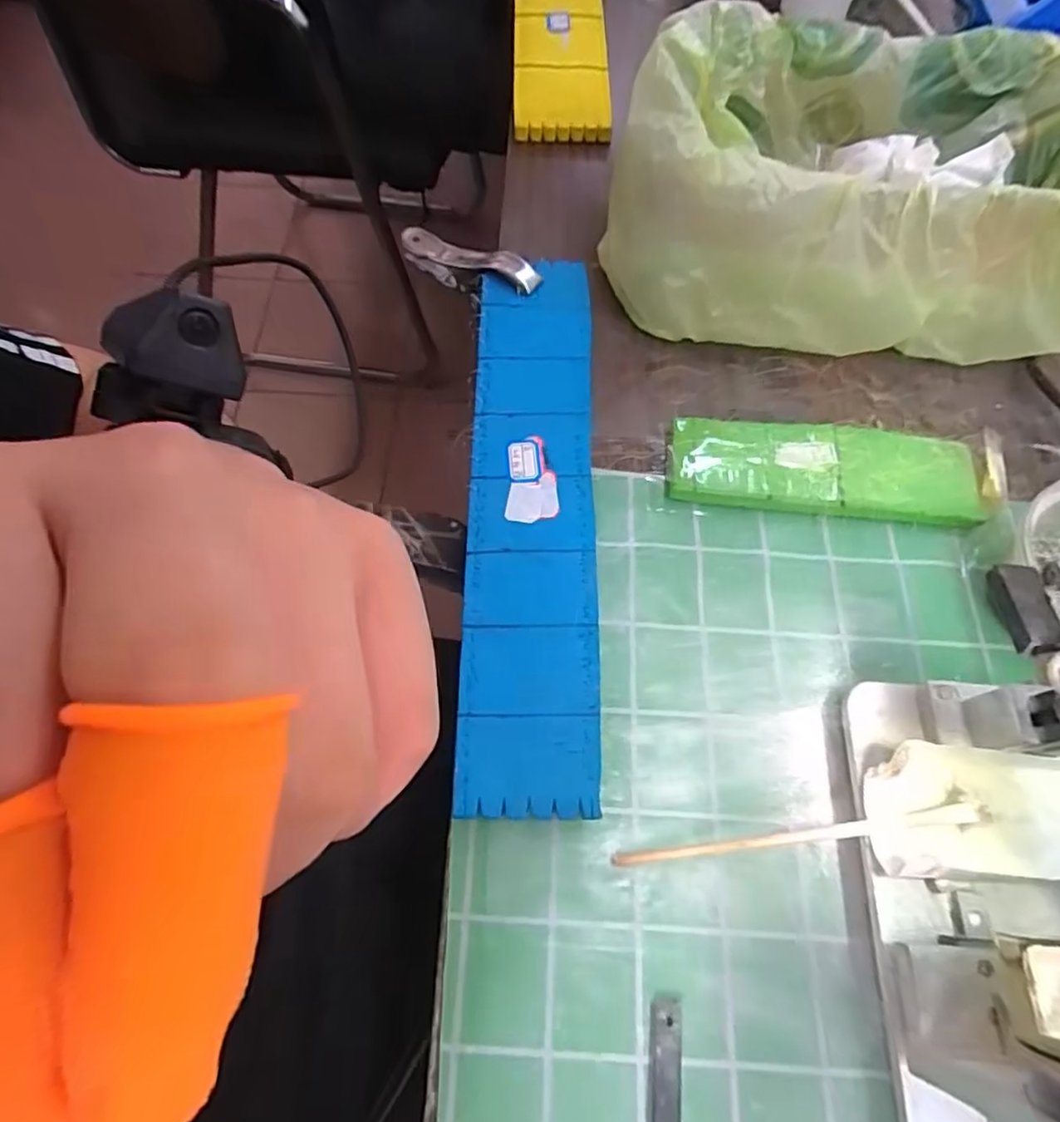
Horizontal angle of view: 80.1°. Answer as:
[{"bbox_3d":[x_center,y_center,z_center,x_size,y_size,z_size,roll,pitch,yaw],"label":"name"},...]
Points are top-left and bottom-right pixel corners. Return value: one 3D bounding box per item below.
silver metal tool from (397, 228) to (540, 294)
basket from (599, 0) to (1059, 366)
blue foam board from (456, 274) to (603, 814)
[{"bbox_3d":[-0.040,-0.204,0.437,0.110,0.034,0.018,27,66,28],"label":"silver metal tool"},{"bbox_3d":[0.210,-0.229,0.404,0.303,0.121,0.170,11,65,4],"label":"basket"},{"bbox_3d":[0.001,-0.036,0.356,0.066,0.028,0.323,1,65,-1],"label":"blue foam board"}]

